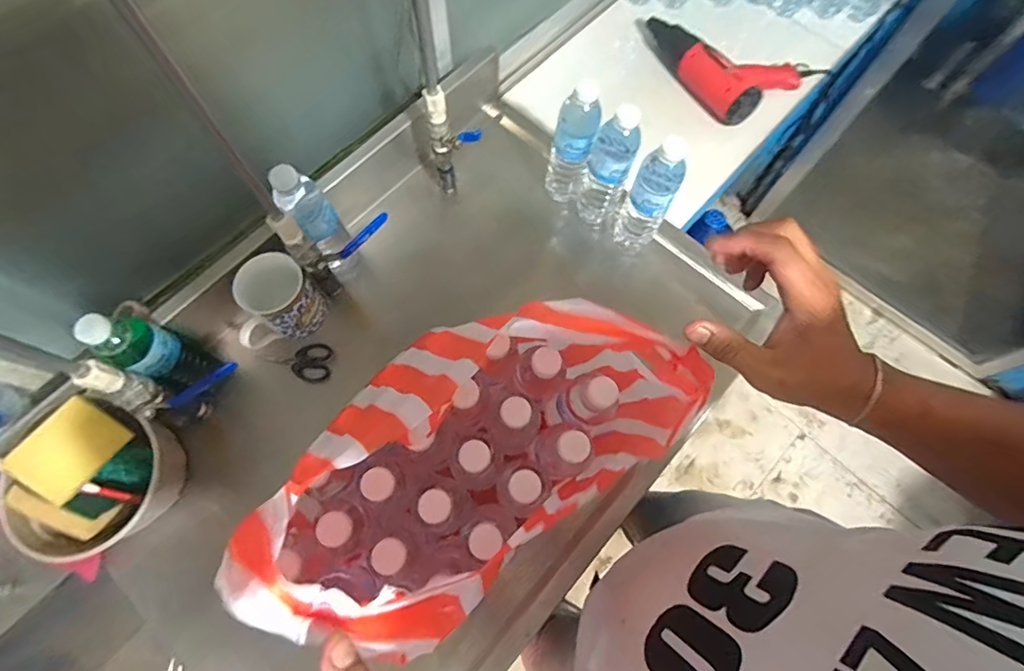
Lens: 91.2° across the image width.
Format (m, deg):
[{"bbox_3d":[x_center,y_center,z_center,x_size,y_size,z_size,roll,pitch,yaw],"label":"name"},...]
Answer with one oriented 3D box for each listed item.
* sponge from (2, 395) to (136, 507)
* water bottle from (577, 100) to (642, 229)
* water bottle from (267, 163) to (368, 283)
[{"bbox_3d":[-0.501,0.129,0.569,0.074,0.015,0.098,48,62,-25],"label":"sponge"},{"bbox_3d":[0.140,-0.240,0.734,0.067,0.194,0.055,16,71,5],"label":"water bottle"},{"bbox_3d":[-0.255,-0.141,0.695,0.058,0.234,0.058,0,70,-1],"label":"water bottle"}]

